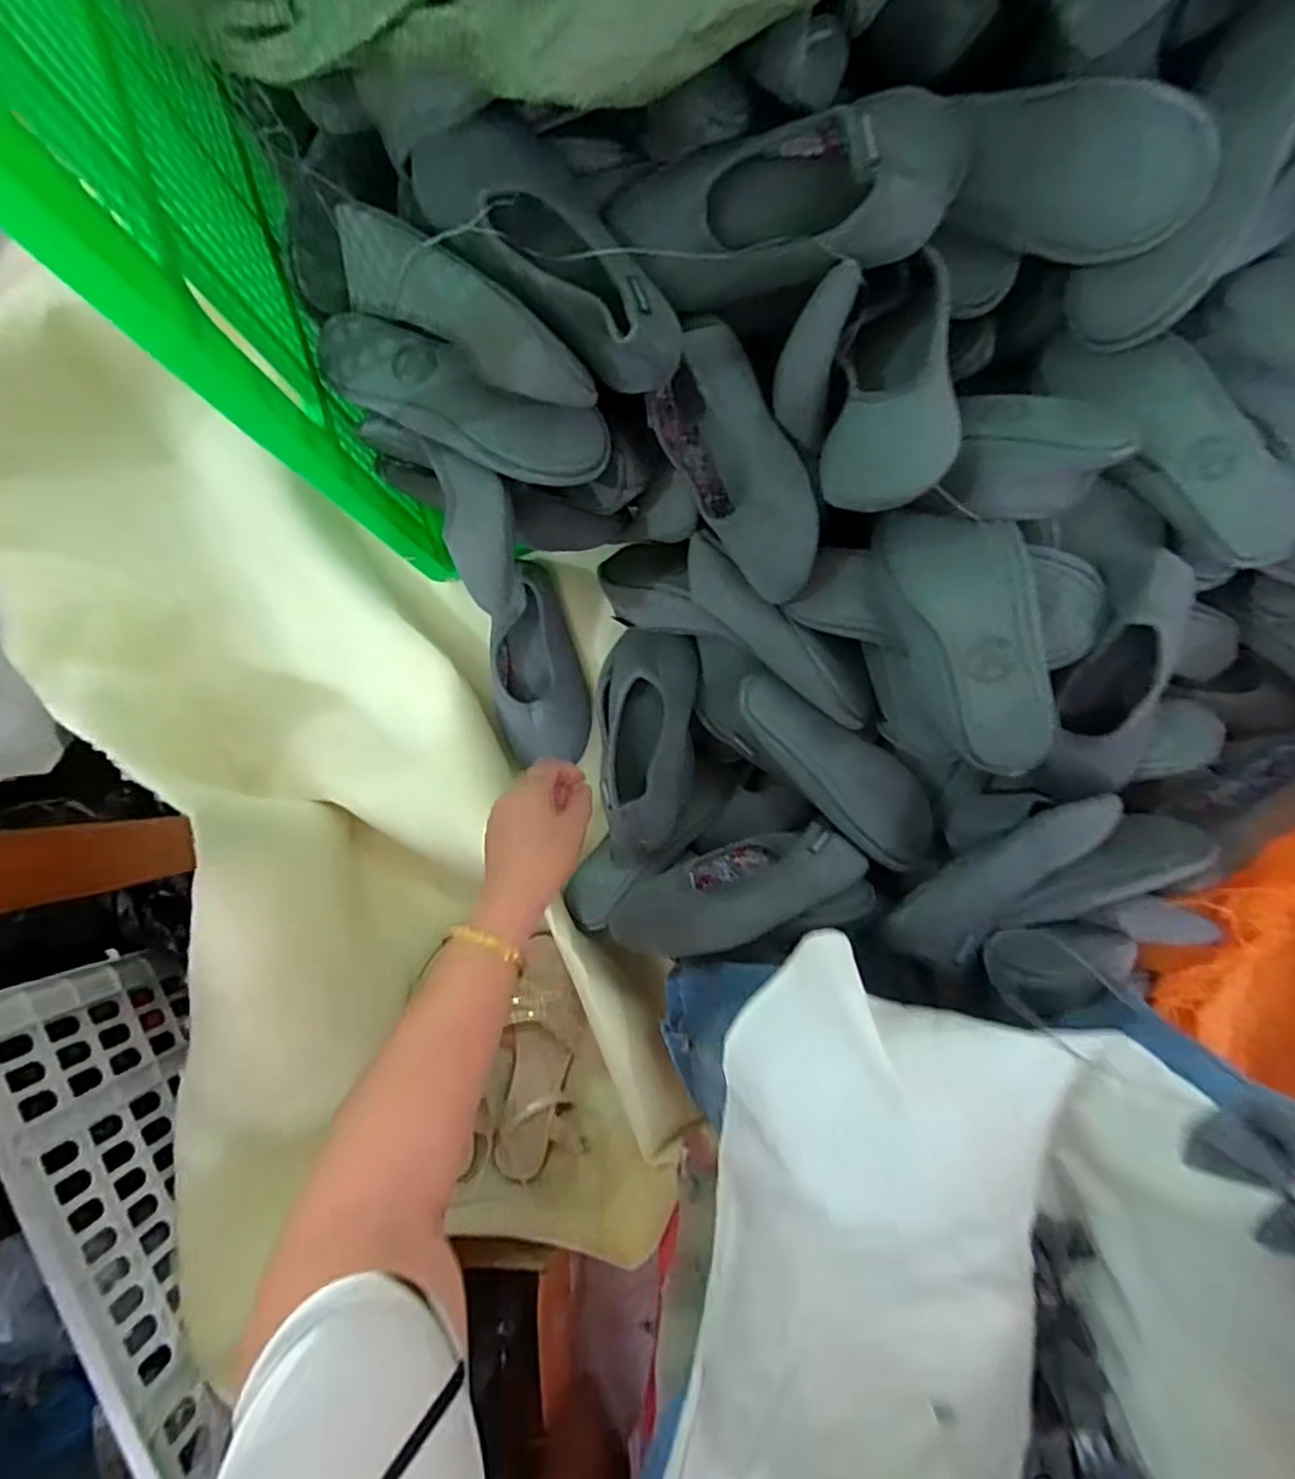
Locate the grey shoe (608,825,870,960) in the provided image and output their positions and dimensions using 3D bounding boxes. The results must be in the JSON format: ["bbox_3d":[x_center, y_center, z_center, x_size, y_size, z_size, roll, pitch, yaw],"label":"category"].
[{"bbox_3d":[0.085,0.139,0.621,0.227,0.064,0.076,-17,86,3],"label":"grey shoe"}]

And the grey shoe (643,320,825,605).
[{"bbox_3d":[0.073,-0.214,0.550,0.098,0.048,0.206,-31,86,46],"label":"grey shoe"}]

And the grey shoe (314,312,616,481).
[{"bbox_3d":[-0.154,-0.268,0.536,0.239,0.065,0.075,21,88,4],"label":"grey shoe"}]

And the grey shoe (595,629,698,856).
[{"bbox_3d":[-0.002,0.001,0.676,0.104,0.083,0.223,-1,68,4],"label":"grey shoe"}]

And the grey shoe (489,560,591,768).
[{"bbox_3d":[-0.124,-0.081,0.737,0.101,0.047,0.206,-7,87,3],"label":"grey shoe"}]

